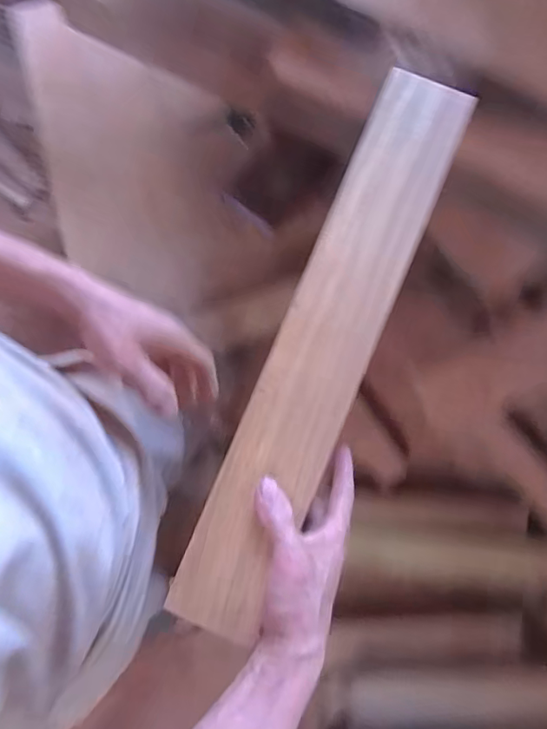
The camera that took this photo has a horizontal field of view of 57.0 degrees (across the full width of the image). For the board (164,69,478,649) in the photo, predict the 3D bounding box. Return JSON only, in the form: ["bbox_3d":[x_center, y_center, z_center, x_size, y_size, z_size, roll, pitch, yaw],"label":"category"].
[{"bbox_3d":[0.045,-0.020,0.420,0.078,0.020,0.488,23,84,10],"label":"board"}]

